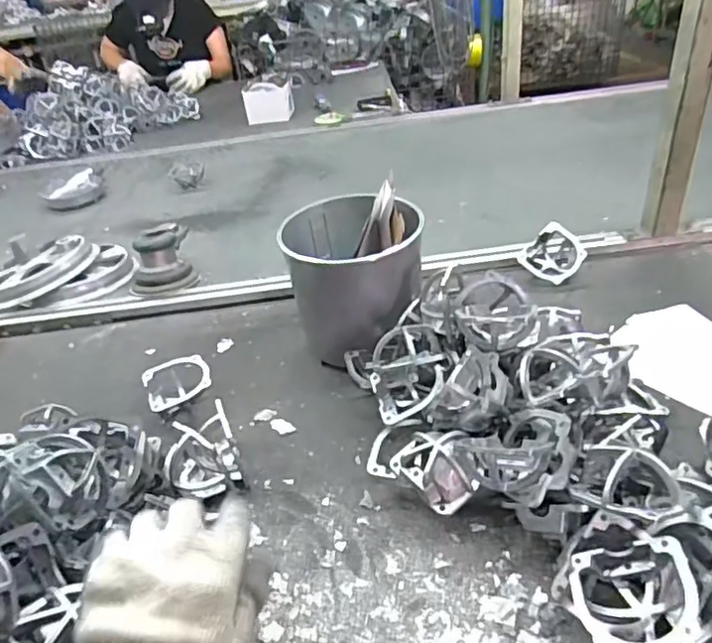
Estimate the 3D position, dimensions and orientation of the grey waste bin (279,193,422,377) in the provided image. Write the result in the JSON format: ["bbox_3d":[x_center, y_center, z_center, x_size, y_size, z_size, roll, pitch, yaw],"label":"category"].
[{"bbox_3d":[0.002,-0.053,0.769,0.170,0.177,0.186,-6,34,4],"label":"grey waste bin"}]

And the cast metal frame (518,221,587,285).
[{"bbox_3d":[0.304,-0.099,0.885,0.080,0.028,0.084,41,87,21],"label":"cast metal frame"}]

